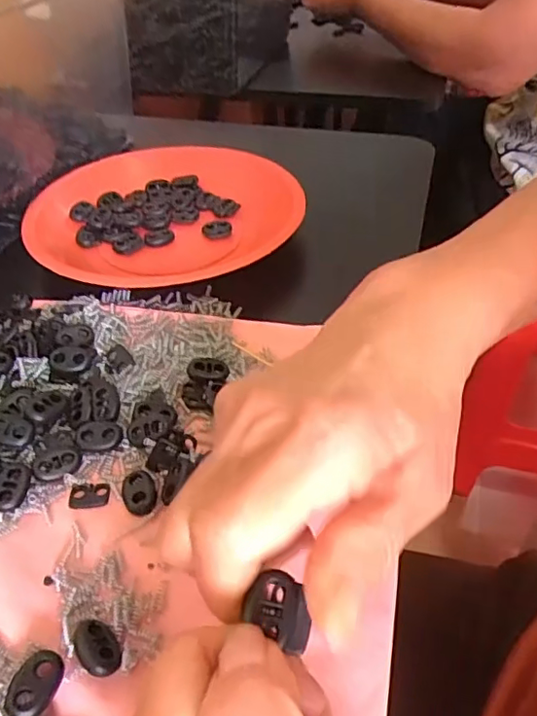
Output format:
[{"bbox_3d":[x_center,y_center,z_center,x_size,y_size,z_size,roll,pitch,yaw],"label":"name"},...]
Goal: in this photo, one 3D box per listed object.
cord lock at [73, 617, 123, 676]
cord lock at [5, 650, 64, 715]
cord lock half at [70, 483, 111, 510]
[{"bbox_3d":[-0.062,0.104,0.205,0.013,0.009,0.021,-28,48,-24],"label":"cord lock"},{"bbox_3d":[-0.080,0.112,0.196,0.015,0.004,0.021,21,46,-6],"label":"cord lock"},{"bbox_3d":[-0.082,0.062,0.260,0.018,0.004,0.013,-7,43,-4],"label":"cord lock half"}]

